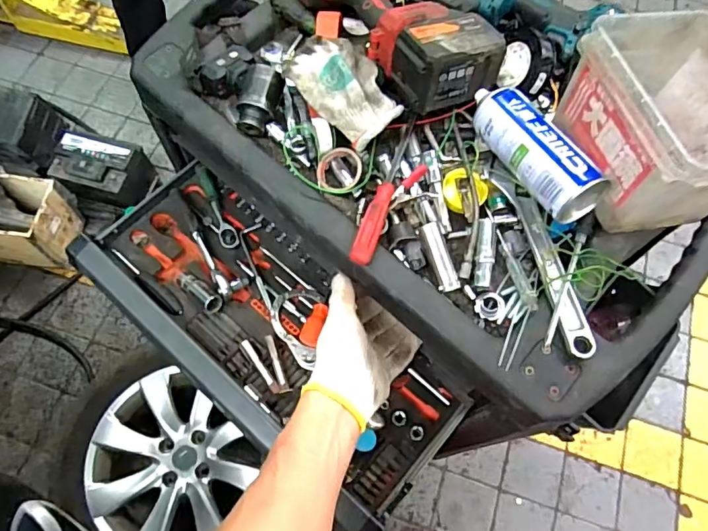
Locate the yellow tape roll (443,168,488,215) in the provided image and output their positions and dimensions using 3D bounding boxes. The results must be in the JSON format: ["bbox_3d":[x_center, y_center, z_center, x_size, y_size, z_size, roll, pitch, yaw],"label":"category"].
[{"bbox_3d":[0.130,-0.092,0.610,0.048,0.019,0.056,-36,71,-18],"label":"yellow tape roll"}]

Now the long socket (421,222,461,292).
[{"bbox_3d":[0.095,-0.009,0.563,0.022,0.020,0.078,-21,80,7],"label":"long socket"}]

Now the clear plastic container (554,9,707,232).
[{"bbox_3d":[0.330,-0.153,0.532,0.157,0.120,0.205,-9,65,-7],"label":"clear plastic container"}]

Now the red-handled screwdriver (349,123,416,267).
[{"bbox_3d":[0.038,-0.089,0.582,0.023,0.020,0.202,18,65,6],"label":"red-handled screwdriver"}]

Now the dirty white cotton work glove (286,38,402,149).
[{"bbox_3d":[-0.012,-0.215,0.614,0.096,0.053,0.139,-39,74,-16],"label":"dirty white cotton work glove"}]

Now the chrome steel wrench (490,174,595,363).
[{"bbox_3d":[0.208,-0.009,0.554,0.034,0.015,0.225,-14,66,-9],"label":"chrome steel wrench"}]

